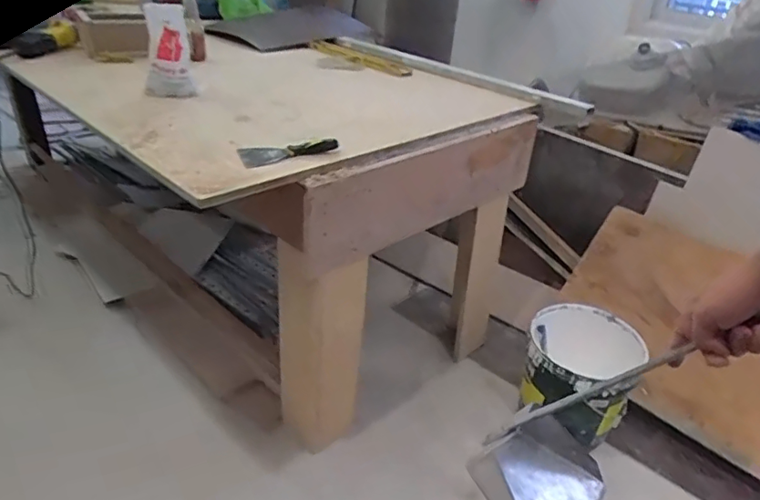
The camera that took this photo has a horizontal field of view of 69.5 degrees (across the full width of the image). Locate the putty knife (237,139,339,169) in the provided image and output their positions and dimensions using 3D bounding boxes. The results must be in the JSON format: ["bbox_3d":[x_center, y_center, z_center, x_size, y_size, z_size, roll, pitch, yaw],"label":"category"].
[{"bbox_3d":[-0.183,-0.201,1.106,0.196,0.020,0.070,-10,34,-26],"label":"putty knife"}]

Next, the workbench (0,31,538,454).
[{"bbox_3d":[-0.254,-0.097,1.676,1.034,0.804,0.955,-21,40,-39],"label":"workbench"}]

